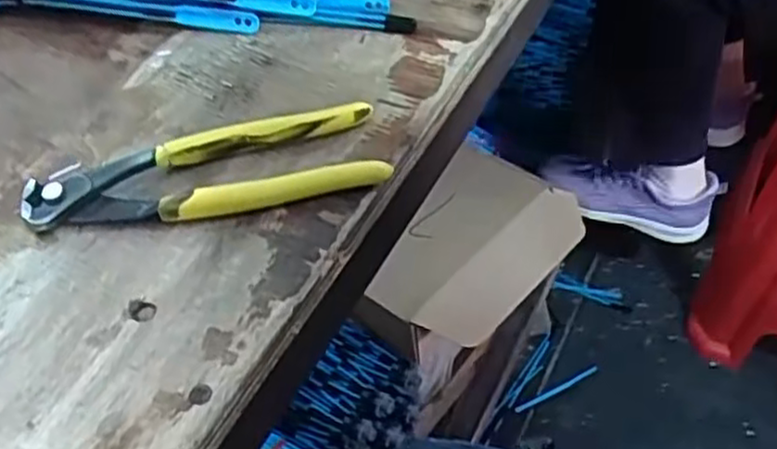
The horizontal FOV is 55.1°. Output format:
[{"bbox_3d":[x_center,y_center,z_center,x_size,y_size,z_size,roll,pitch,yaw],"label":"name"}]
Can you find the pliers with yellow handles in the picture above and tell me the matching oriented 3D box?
[{"bbox_3d":[-0.085,-0.023,0.350,0.163,0.012,0.049,-12,49,-5],"label":"pliers with yellow handles"}]

